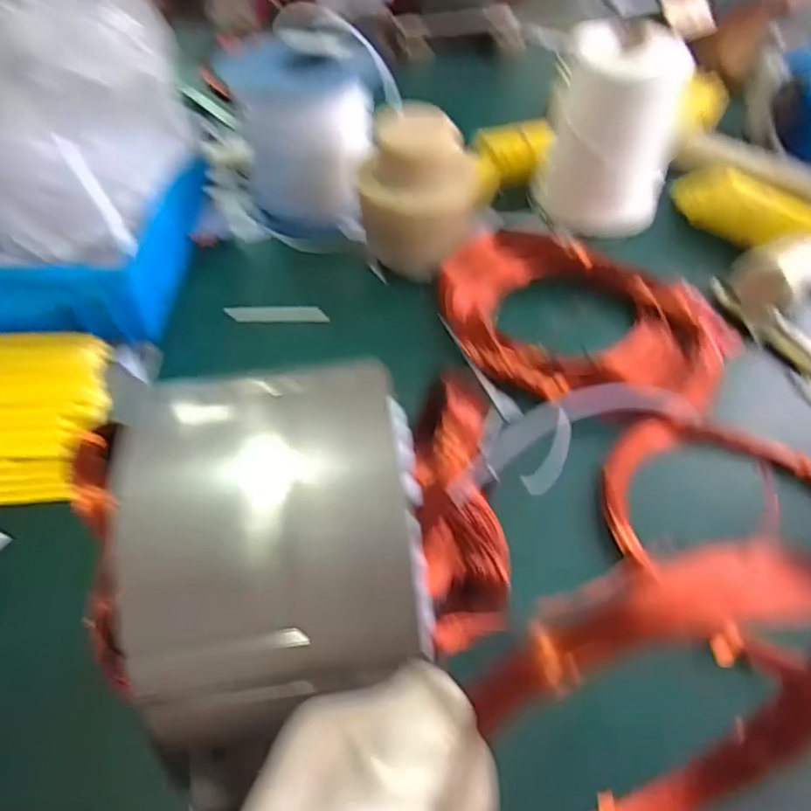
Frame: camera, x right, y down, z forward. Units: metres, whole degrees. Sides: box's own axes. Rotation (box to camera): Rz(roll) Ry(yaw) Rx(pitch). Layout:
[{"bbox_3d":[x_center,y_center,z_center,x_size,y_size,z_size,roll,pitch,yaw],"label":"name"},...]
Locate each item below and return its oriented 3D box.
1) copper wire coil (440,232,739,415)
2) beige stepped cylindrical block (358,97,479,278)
[{"bbox_3d":[0.149,-0.078,0.507,0.252,0.039,0.179,19,54,15],"label":"copper wire coil"},{"bbox_3d":[0.011,-0.190,0.537,0.100,0.122,0.087,33,59,24],"label":"beige stepped cylindrical block"}]

